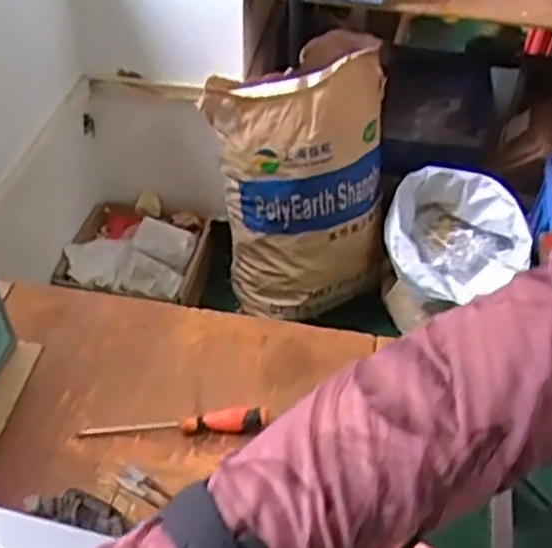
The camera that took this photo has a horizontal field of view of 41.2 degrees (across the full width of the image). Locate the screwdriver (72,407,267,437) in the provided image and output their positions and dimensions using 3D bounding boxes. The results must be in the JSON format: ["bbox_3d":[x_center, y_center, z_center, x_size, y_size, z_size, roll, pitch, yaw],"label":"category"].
[{"bbox_3d":[-0.121,0.175,0.869,0.221,0.033,0.026,1,42,-2],"label":"screwdriver"}]

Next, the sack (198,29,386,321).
[{"bbox_3d":[0.062,-0.191,1.698,0.389,0.598,0.266,-18,47,-22],"label":"sack"}]

